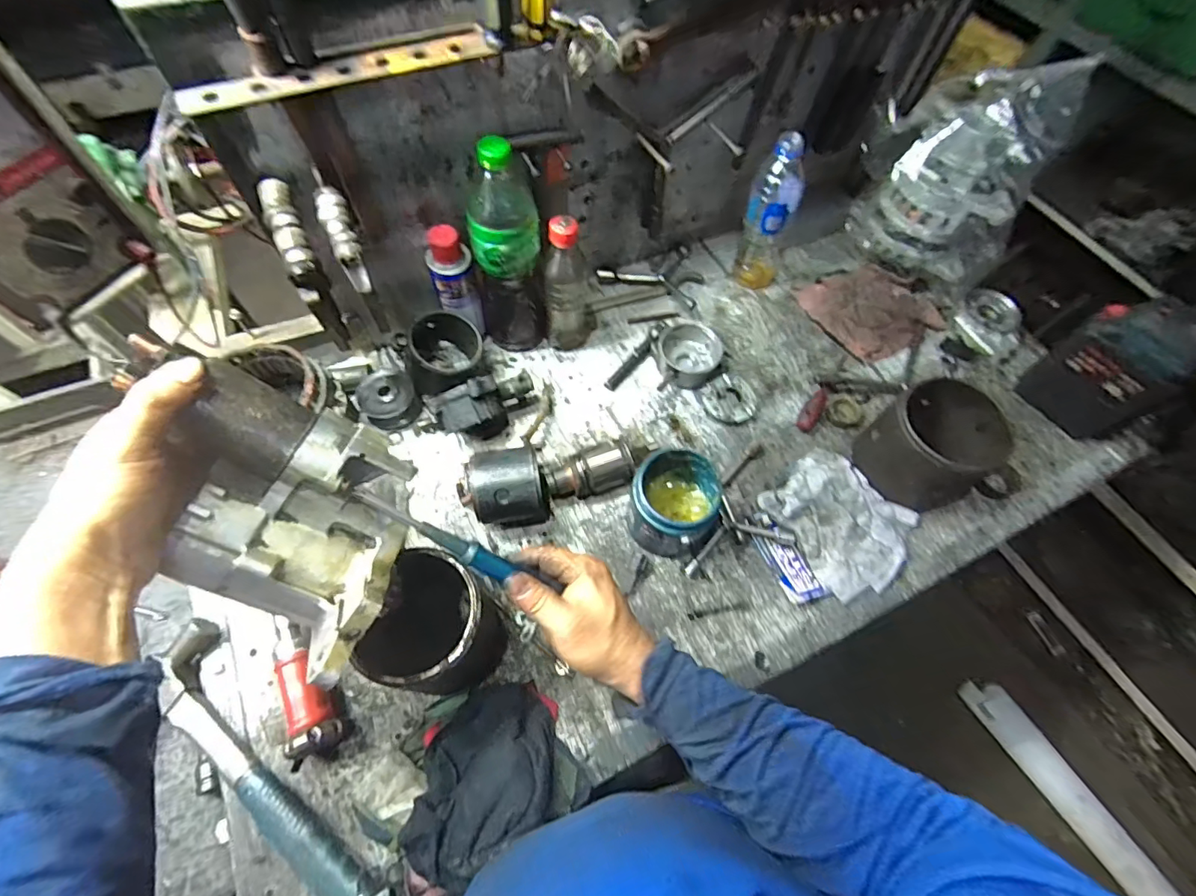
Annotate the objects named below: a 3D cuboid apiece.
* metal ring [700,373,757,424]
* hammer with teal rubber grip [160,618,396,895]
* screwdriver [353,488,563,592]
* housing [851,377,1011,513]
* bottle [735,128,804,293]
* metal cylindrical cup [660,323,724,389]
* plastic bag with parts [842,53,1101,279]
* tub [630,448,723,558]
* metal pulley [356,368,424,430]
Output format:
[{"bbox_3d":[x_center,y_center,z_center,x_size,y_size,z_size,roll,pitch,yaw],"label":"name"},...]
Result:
[{"bbox_3d":[0.174,-0.065,0.683,0.072,0.019,0.071,1,63,-2],"label":"metal ring"},{"bbox_3d":[-0.298,0.301,0.463,0.314,0.042,0.067,41,69,16],"label":"hammer with teal rubber grip"},{"bbox_3d":[-0.104,0.076,0.393,0.162,0.018,0.021,31,62,-20],"label":"screwdriver"},{"bbox_3d":[0.396,-0.001,0.612,0.137,0.122,0.126,1,63,-2],"label":"housing"},{"bbox_3d":[0.235,-0.313,0.707,0.068,0.213,0.058,22,64,8],"label":"bottle"},{"bbox_3d":[0.123,-0.125,0.693,0.081,0.045,0.080,1,63,-2],"label":"metal cylindrical cup"},{"bbox_3d":[0.481,-0.371,0.713,0.155,0.271,0.202,-9,62,-9],"label":"plastic bag with parts"},{"bbox_3d":[0.081,0.060,0.566,0.089,0.099,0.091,1,63,-2],"label":"tub"},{"bbox_3d":[-0.259,-0.060,0.649,0.066,0.046,0.071,-19,84,-10],"label":"metal pulley"}]

